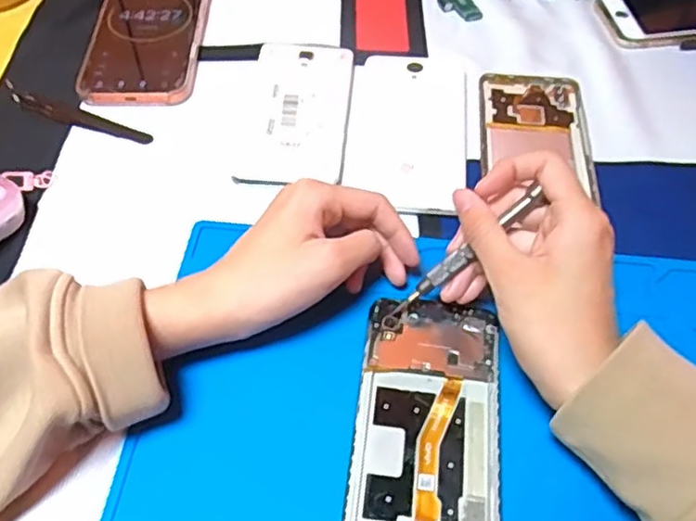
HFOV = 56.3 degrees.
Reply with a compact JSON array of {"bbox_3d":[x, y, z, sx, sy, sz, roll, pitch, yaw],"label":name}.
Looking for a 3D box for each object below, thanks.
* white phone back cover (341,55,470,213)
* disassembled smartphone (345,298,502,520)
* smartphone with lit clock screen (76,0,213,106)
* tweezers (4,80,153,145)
[{"bbox_3d":[0.043,-0.095,0.456,0.082,0.008,0.151,5,53,3],"label":"white phone back cover"},{"bbox_3d":[0.039,0.086,0.319,0.070,0.006,0.147,6,54,4],"label":"disassembled smartphone"},{"bbox_3d":[-0.156,-0.188,0.522,0.083,0.017,0.181,0,53,0],"label":"smartphone with lit clock screen"},{"bbox_3d":[-0.196,-0.104,0.465,0.128,0.005,0.016,19,55,13],"label":"tweezers"}]

